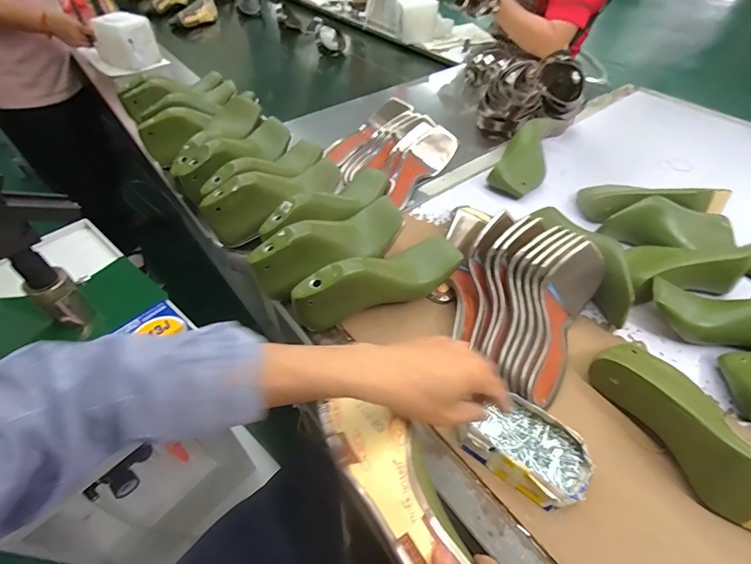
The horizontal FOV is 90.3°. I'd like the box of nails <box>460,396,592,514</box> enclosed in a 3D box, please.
[{"bbox_3d":[0.159,0.171,0.389,0.117,0.026,0.079,31,52,23],"label":"box of nails"}]

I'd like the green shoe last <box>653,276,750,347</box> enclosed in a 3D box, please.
[{"bbox_3d":[0.474,0.042,0.469,0.224,0.069,0.067,11,47,7],"label":"green shoe last"}]

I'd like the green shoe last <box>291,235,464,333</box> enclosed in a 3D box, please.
[{"bbox_3d":[0.000,-0.002,0.499,0.224,0.098,0.070,-15,49,-17],"label":"green shoe last"}]

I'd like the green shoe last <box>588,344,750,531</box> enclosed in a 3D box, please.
[{"bbox_3d":[0.343,0.152,0.388,0.085,0.075,0.228,-19,51,-20],"label":"green shoe last"}]

